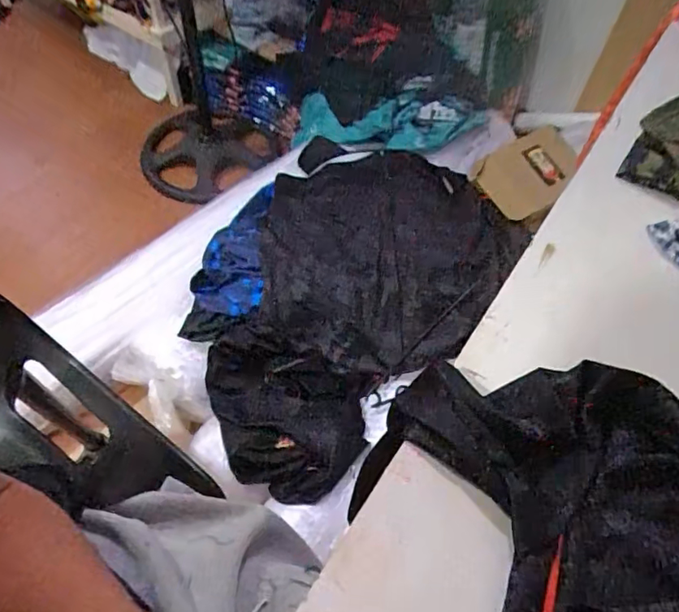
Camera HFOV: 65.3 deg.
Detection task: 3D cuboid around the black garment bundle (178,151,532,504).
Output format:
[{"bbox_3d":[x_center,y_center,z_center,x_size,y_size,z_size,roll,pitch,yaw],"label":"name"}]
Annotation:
[{"bbox_3d":[-0.037,-0.077,1.293,0.717,0.243,0.907,33,61,18],"label":"black garment bundle"}]

